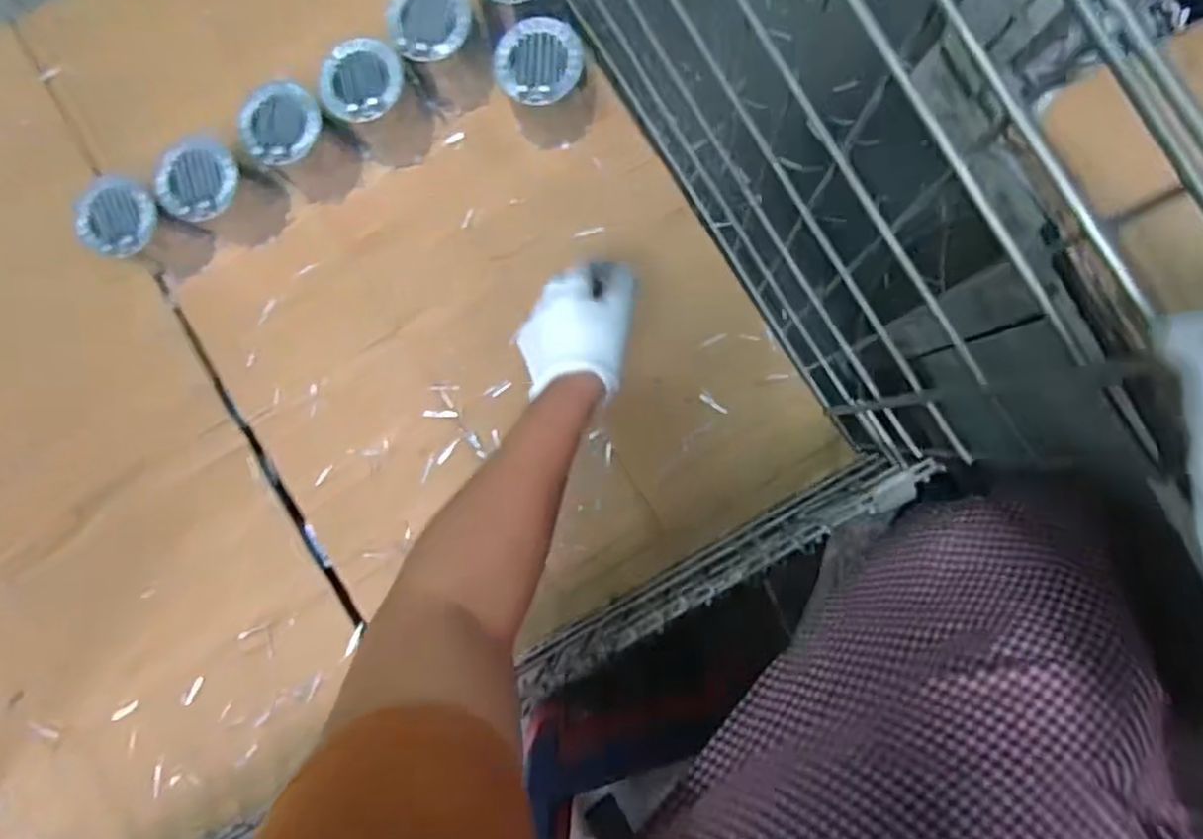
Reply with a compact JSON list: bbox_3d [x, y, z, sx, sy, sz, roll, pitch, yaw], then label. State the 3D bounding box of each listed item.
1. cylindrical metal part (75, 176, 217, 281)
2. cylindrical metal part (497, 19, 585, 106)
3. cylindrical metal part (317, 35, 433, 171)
[{"bbox_3d":[-0.502,-0.208,0.812,0.089,0.116,0.083,0,89,5],"label":"cylindrical metal part"},{"bbox_3d":[-0.057,-0.354,0.783,0.084,0.125,0.079,0,89,5],"label":"cylindrical metal part"},{"bbox_3d":[-0.243,-0.343,0.804,0.089,0.121,0.092,0,89,5],"label":"cylindrical metal part"}]

